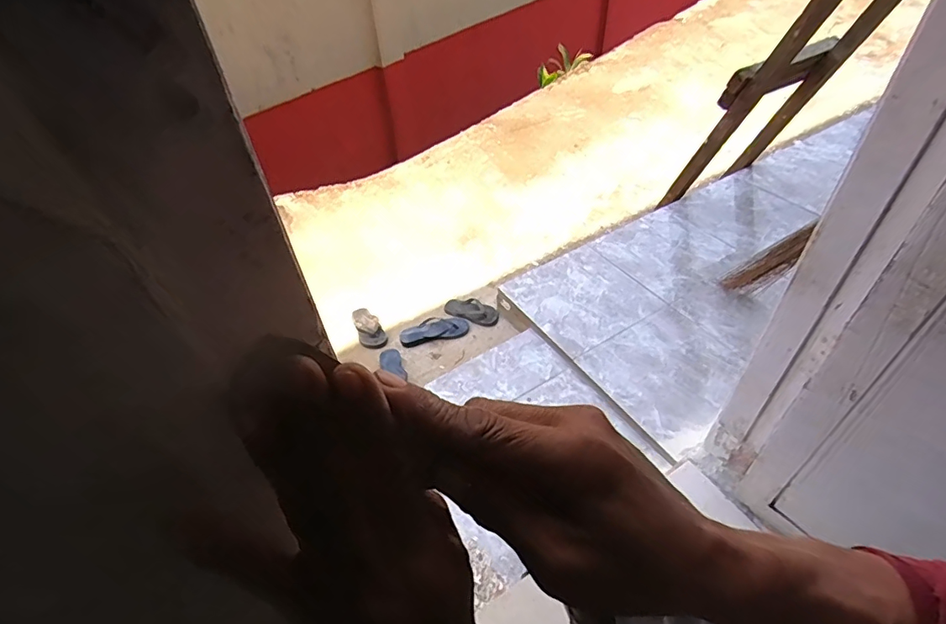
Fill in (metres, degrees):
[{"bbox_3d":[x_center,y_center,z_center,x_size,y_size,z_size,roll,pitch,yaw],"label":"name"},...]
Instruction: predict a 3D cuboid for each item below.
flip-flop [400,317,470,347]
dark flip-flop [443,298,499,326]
[{"bbox_3d":[-0.134,0.064,1.711,0.236,0.053,0.094,-12,41,-5],"label":"flip-flop"},{"bbox_3d":[-0.001,-0.001,1.772,0.203,0.038,0.100,17,49,19],"label":"dark flip-flop"}]

